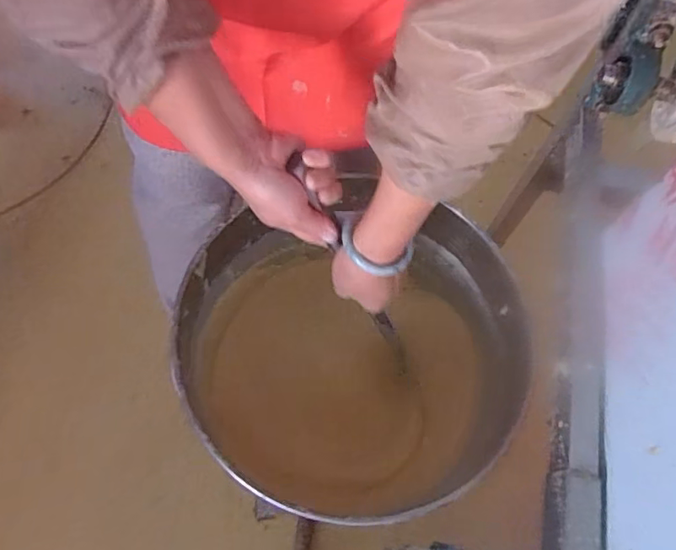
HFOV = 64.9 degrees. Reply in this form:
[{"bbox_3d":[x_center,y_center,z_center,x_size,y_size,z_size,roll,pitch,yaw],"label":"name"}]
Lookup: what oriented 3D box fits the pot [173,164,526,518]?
[{"bbox_3d":[0.004,0.090,0.611,0.333,0.255,0.318,2,65,-4],"label":"pot"}]

